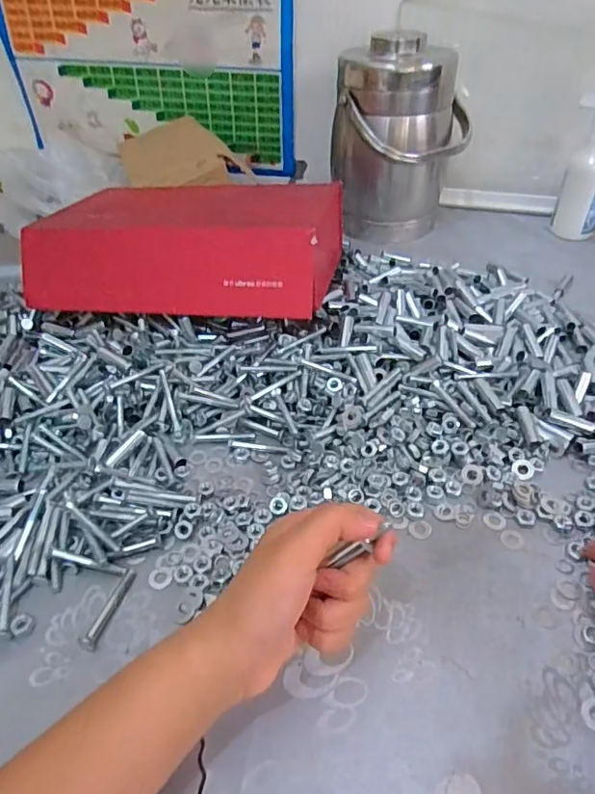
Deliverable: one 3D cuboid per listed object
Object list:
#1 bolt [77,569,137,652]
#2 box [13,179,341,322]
[{"bbox_3d":[-0.122,0.137,0.353,0.010,0.007,0.056,12,43,15],"label":"bolt"},{"bbox_3d":[-0.116,-0.161,0.581,0.307,0.094,0.186,4,41,7],"label":"box"}]

